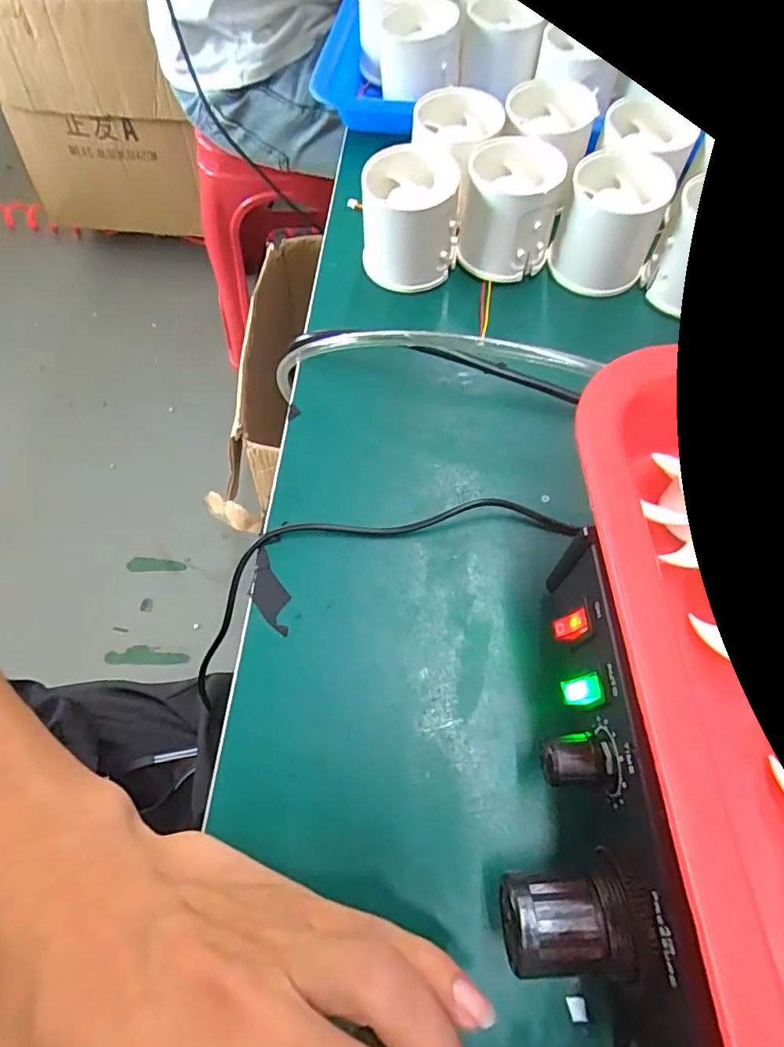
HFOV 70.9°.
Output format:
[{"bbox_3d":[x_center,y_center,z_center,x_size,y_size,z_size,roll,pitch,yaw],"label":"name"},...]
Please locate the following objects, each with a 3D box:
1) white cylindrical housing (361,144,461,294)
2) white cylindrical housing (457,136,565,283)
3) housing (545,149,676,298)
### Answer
[{"bbox_3d":[0.010,-0.173,0.316,0.052,0.053,0.053,0,64,0],"label":"white cylindrical housing"},{"bbox_3d":[0.067,-0.177,0.316,0.052,0.053,0.052,-1,64,2],"label":"white cylindrical housing"},{"bbox_3d":[0.123,-0.169,0.312,0.053,0.051,0.052,19,66,11],"label":"housing"}]

